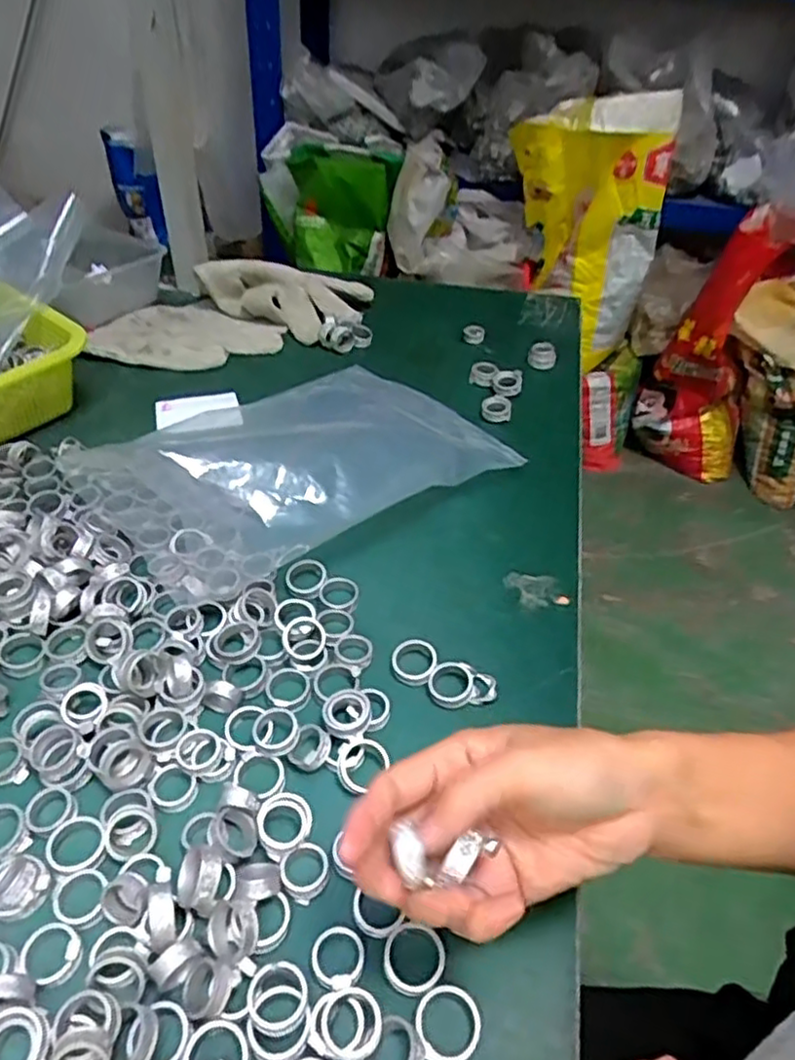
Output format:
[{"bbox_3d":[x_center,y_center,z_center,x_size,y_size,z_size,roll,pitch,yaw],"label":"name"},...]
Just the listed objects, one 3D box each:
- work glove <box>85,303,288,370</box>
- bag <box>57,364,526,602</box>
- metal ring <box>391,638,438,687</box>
[{"bbox_3d":[-0.218,-0.206,0.721,0.180,0.015,0.119,11,44,5],"label":"work glove"},{"bbox_3d":[-0.082,-0.071,0.543,0.297,0.063,0.233,-31,55,-32],"label":"bag"},{"bbox_3d":[0.010,0.082,0.430,0.028,0.008,0.030,3,44,-3],"label":"metal ring"}]

